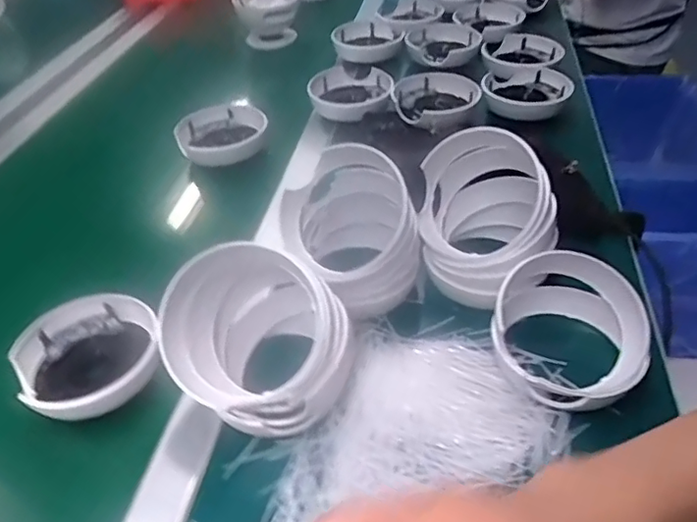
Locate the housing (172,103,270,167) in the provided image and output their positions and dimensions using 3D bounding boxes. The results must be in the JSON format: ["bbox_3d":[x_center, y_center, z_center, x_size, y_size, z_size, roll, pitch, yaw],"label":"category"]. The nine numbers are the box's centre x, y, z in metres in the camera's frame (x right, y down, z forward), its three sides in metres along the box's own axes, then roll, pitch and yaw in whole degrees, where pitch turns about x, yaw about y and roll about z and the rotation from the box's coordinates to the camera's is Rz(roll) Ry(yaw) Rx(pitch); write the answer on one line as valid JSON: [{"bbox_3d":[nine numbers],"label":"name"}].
[{"bbox_3d":[-0.169,-0.168,0.772,0.108,0.042,0.106,-2,42,1],"label":"housing"}]

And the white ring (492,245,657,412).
[{"bbox_3d":[0.179,0.055,0.465,0.119,0.065,0.111,-2,42,1],"label":"white ring"}]

